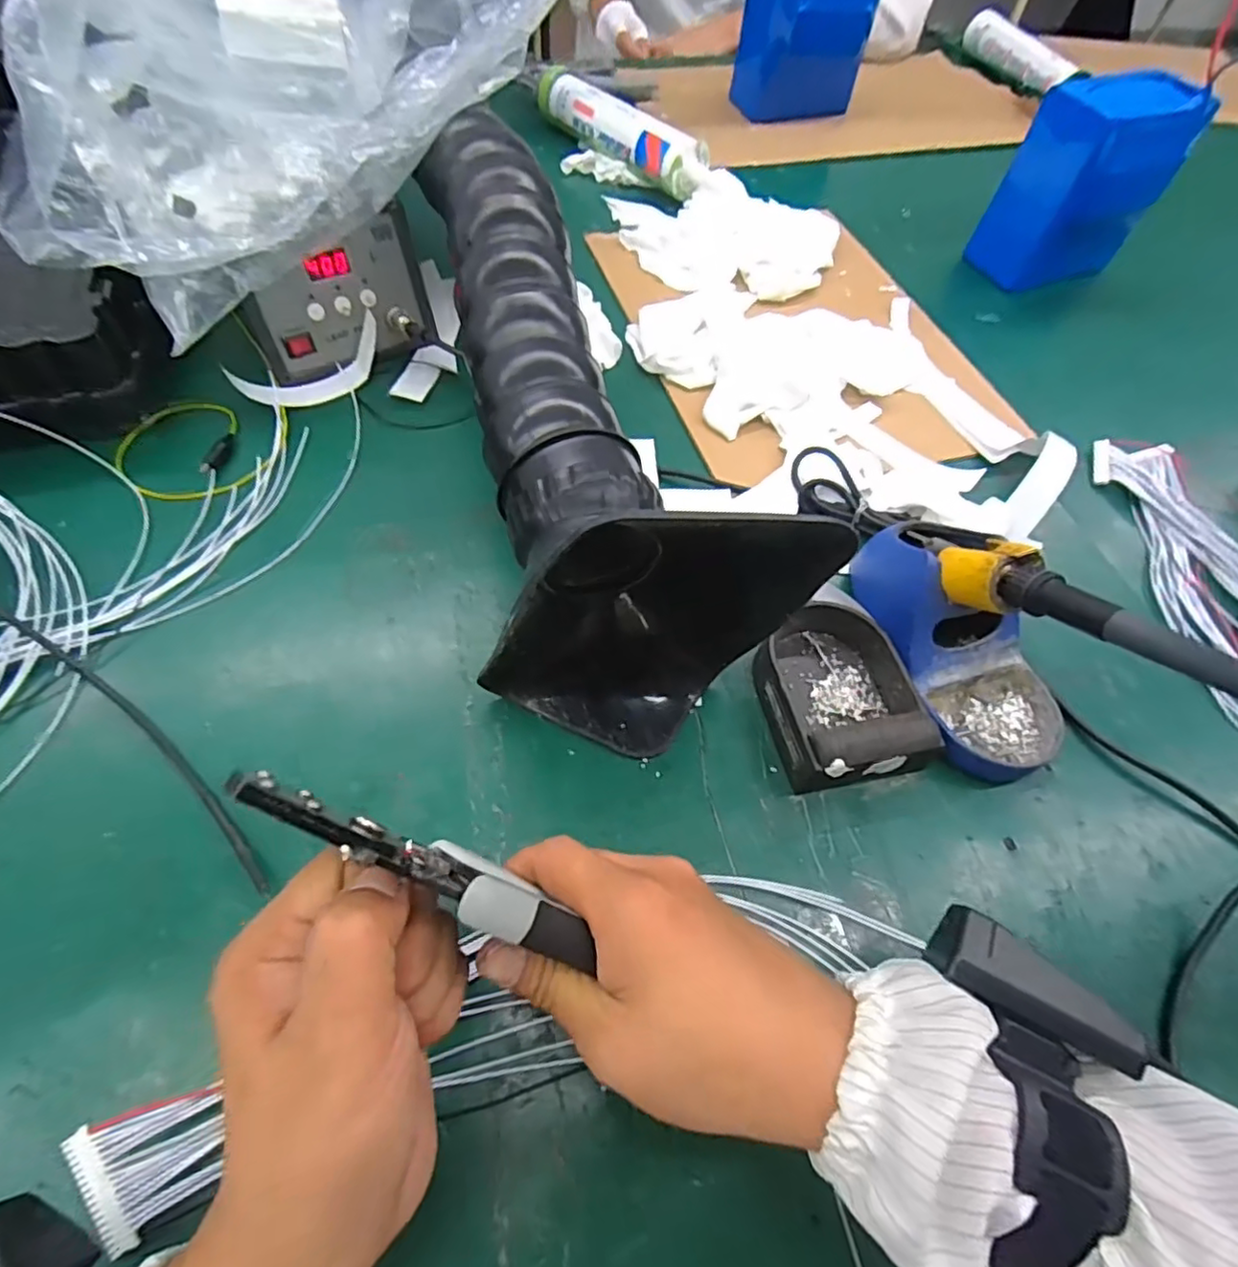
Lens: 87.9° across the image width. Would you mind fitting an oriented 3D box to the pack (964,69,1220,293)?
[{"bbox_3d":[0.423,-0.406,0.584,0.134,0.143,0.070,-12,60,-12],"label":"pack"}]

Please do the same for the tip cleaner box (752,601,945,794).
[{"bbox_3d":[0.120,0.029,0.357,0.076,0.034,0.105,-8,59,-10],"label":"tip cleaner box"}]

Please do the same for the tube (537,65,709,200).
[{"bbox_3d":[0.003,-0.539,0.698,0.045,0.052,0.227,-36,68,-23],"label":"tube"}]

